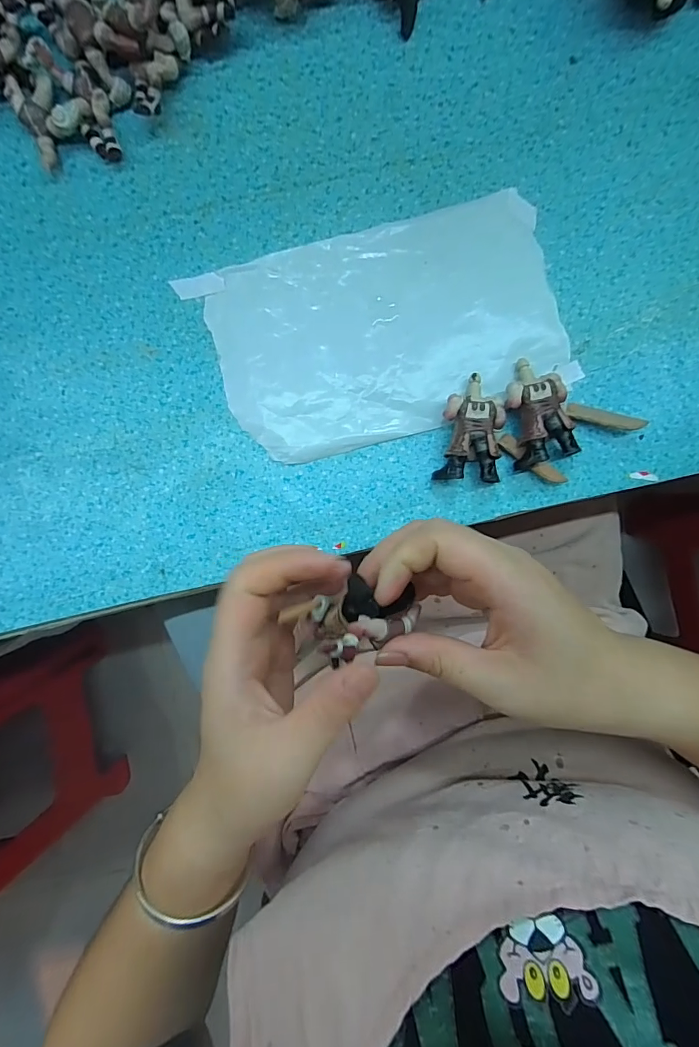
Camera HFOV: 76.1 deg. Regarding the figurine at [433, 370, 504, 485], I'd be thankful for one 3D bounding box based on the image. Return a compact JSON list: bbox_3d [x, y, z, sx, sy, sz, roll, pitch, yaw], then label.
[{"bbox_3d":[0.069,-0.053,0.255,0.034,0.020,0.057,6,93,-2],"label":"figurine"}]

